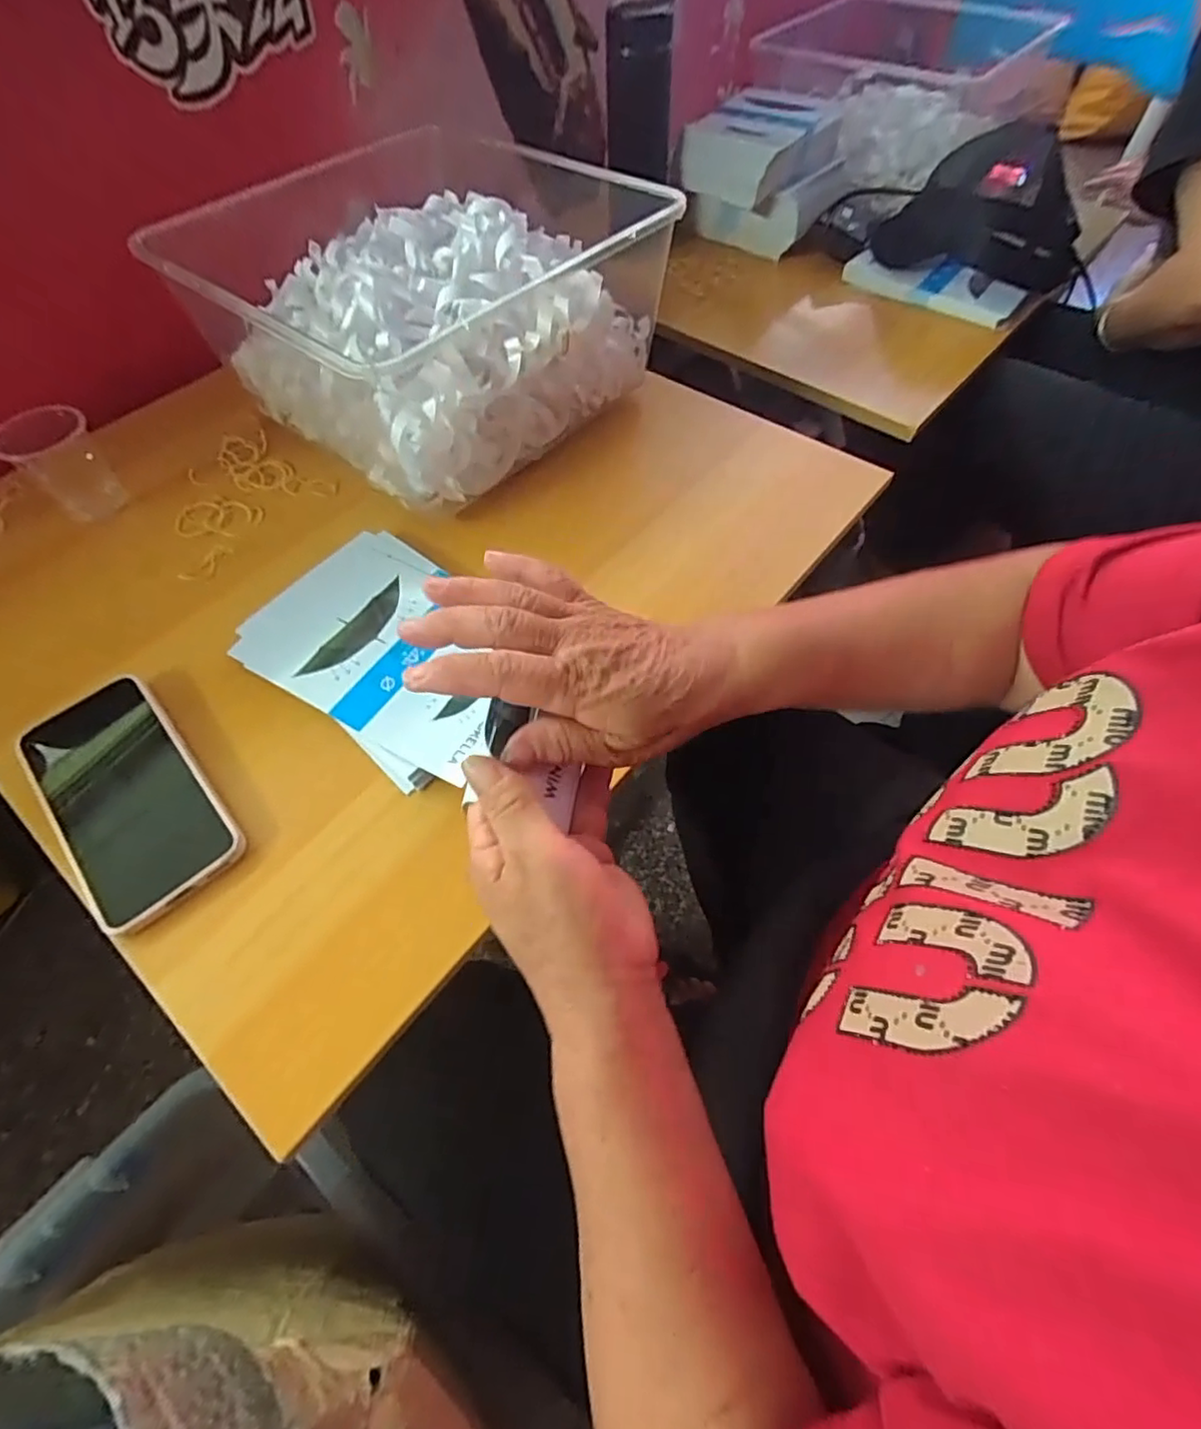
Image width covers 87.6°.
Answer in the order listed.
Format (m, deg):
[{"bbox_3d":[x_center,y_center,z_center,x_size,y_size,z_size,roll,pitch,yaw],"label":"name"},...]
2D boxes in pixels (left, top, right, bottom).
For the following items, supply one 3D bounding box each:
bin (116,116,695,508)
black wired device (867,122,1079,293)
[{"bbox_3d":[-0.140,-0.326,0.516,0.309,0.146,0.305,36,66,21],"label":"bin"},{"bbox_3d":[0.431,-0.571,0.703,0.216,0.112,0.126,20,61,14],"label":"black wired device"}]

